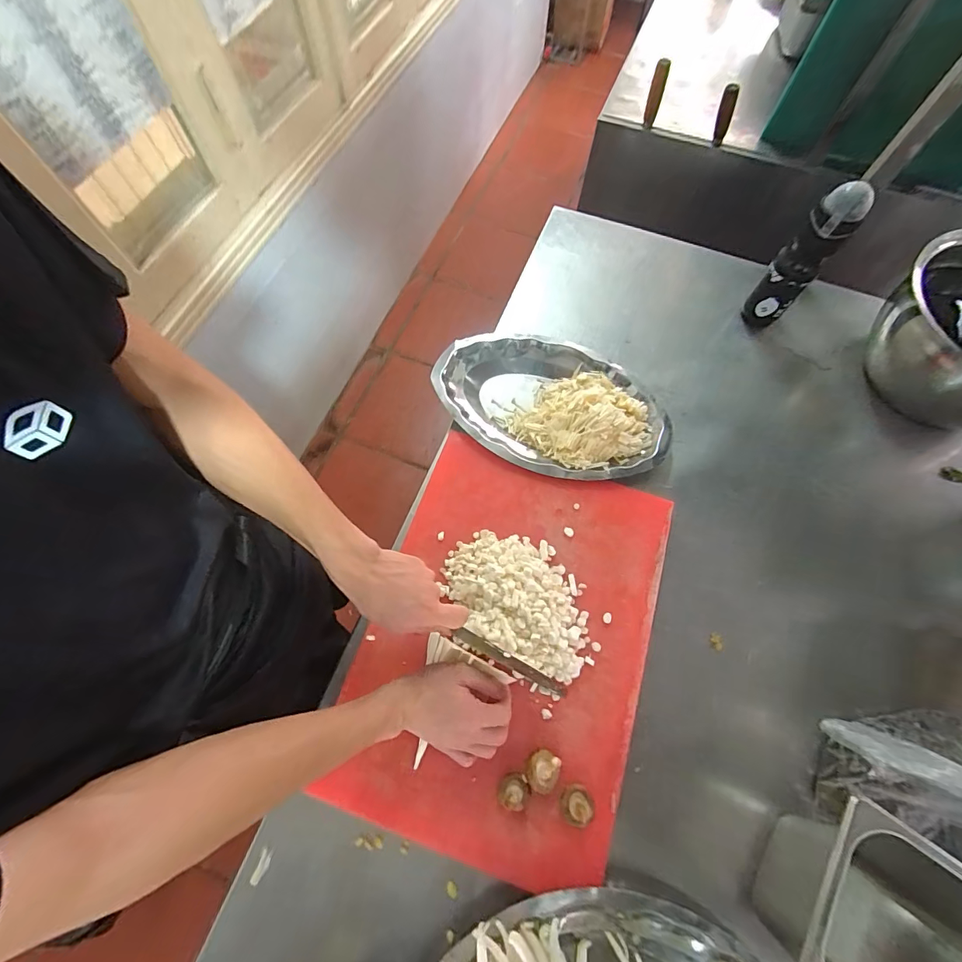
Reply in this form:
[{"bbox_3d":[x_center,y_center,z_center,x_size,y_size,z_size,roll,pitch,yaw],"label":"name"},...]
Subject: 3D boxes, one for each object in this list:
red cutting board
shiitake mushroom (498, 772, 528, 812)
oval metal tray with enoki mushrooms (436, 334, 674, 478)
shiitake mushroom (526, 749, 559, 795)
[{"bbox_3d":[0.035,0.192,0.565,0.350,0.029,0.485,18,68,5],"label":"red cutting board"},{"bbox_3d":[0.037,0.356,0.496,0.033,0.017,0.034,-15,69,-6],"label":"shiitake mushroom"},{"bbox_3d":[0.111,-0.128,0.693,0.381,0.055,0.243,24,70,9],"label":"oval metal tray with enoki mushrooms"},{"bbox_3d":[0.070,0.331,0.495,0.035,0.018,0.040,21,70,8],"label":"shiitake mushroom"}]

